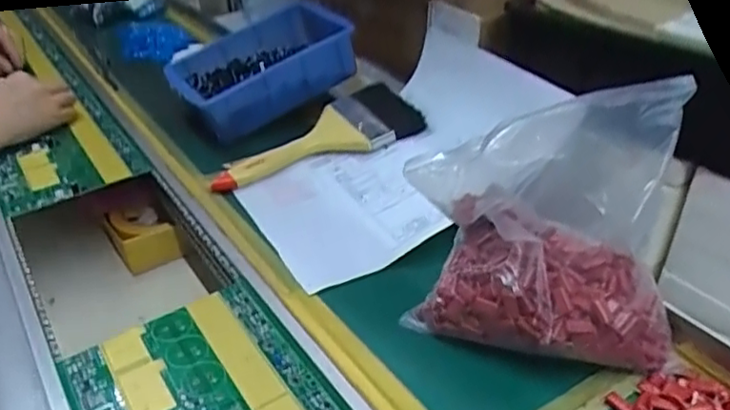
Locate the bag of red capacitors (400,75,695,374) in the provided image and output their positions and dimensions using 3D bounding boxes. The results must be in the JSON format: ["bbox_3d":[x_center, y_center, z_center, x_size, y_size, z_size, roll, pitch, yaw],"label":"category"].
[{"bbox_3d":[0.115,0.016,0.401,0.169,0.156,0.096,7,36,15],"label":"bag of red capacitors"}]

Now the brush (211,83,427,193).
[{"bbox_3d":[-0.055,-0.068,0.630,0.206,0.031,0.092,-22,37,-4],"label":"brush"}]

